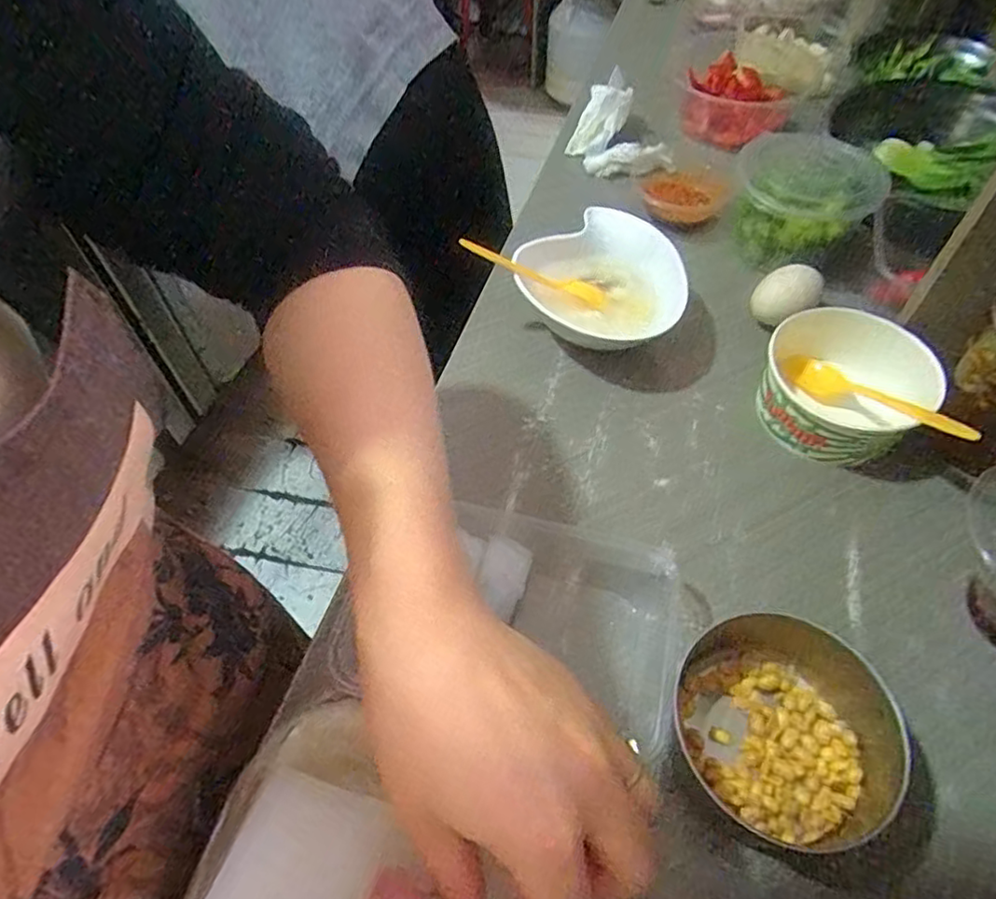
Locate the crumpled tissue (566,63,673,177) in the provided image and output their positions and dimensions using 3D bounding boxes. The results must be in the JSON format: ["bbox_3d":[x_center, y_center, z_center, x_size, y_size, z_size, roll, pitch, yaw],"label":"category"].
[{"bbox_3d":[0.118,-0.311,0.608,0.100,0.056,0.091,6,55,6],"label":"crumpled tissue"}]

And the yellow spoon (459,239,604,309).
[{"bbox_3d":[0.024,-0.125,0.452,0.111,0.012,0.016,17,52,-19],"label":"yellow spoon"}]

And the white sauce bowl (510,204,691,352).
[{"bbox_3d":[0.080,-0.119,0.476,0.116,0.056,0.112,-1,54,1],"label":"white sauce bowl"}]

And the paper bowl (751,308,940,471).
[{"bbox_3d":[0.222,-0.042,0.419,0.092,0.050,0.101,-1,54,1],"label":"paper bowl"}]

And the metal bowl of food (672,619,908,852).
[{"bbox_3d":[0.140,0.132,0.305,0.091,0.047,0.100,-1,54,1],"label":"metal bowl of food"}]

